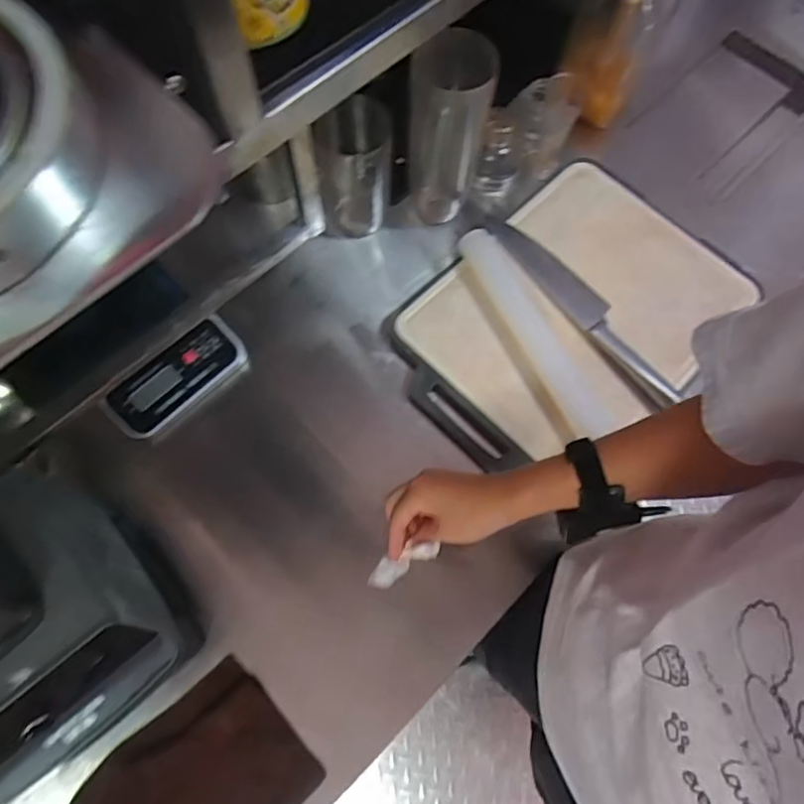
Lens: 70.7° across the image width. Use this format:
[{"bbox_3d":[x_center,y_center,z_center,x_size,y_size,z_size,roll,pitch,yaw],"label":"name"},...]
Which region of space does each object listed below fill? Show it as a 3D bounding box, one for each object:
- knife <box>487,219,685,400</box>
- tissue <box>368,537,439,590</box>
[{"bbox_3d":[0.217,-0.119,0.677,0.050,0.014,0.293,-40,75,-14],"label":"knife"},{"bbox_3d":[0.002,0.151,0.539,0.074,0.021,0.025,-34,72,9],"label":"tissue"}]

